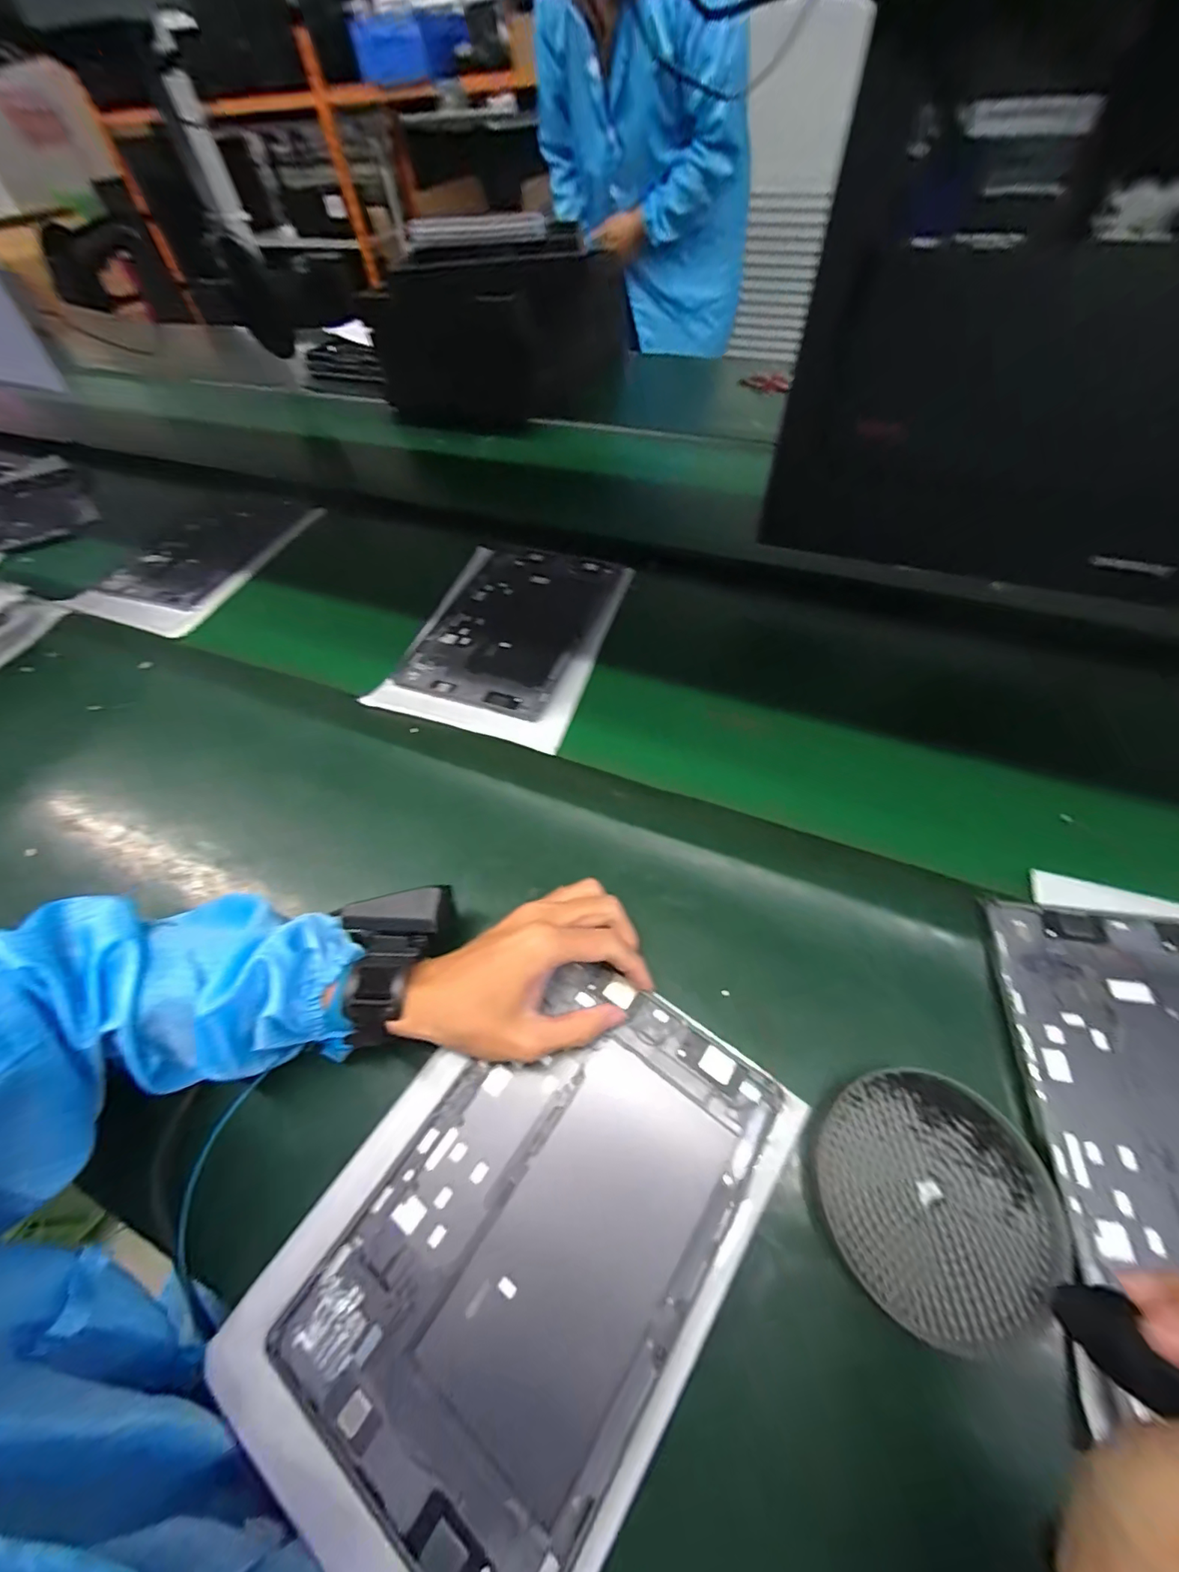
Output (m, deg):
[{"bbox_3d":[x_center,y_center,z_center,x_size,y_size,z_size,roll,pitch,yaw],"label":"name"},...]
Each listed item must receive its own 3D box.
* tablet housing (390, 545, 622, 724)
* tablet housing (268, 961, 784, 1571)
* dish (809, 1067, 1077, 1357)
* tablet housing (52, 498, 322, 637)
[{"bbox_3d":[-0.078,-0.182,0.566,0.184,0.008,0.253,14,58,14],"label":"tablet housing"},{"bbox_3d":[-0.024,0.235,0.284,0.163,0.012,0.252,29,63,23],"label":"tablet housing"},{"bbox_3d":[0.182,0.214,0.270,0.112,0.014,0.109,-1,56,2],"label":"dish"},{"bbox_3d":[-0.516,-0.315,0.694,0.217,0.014,0.289,18,58,15],"label":"tablet housing"}]

